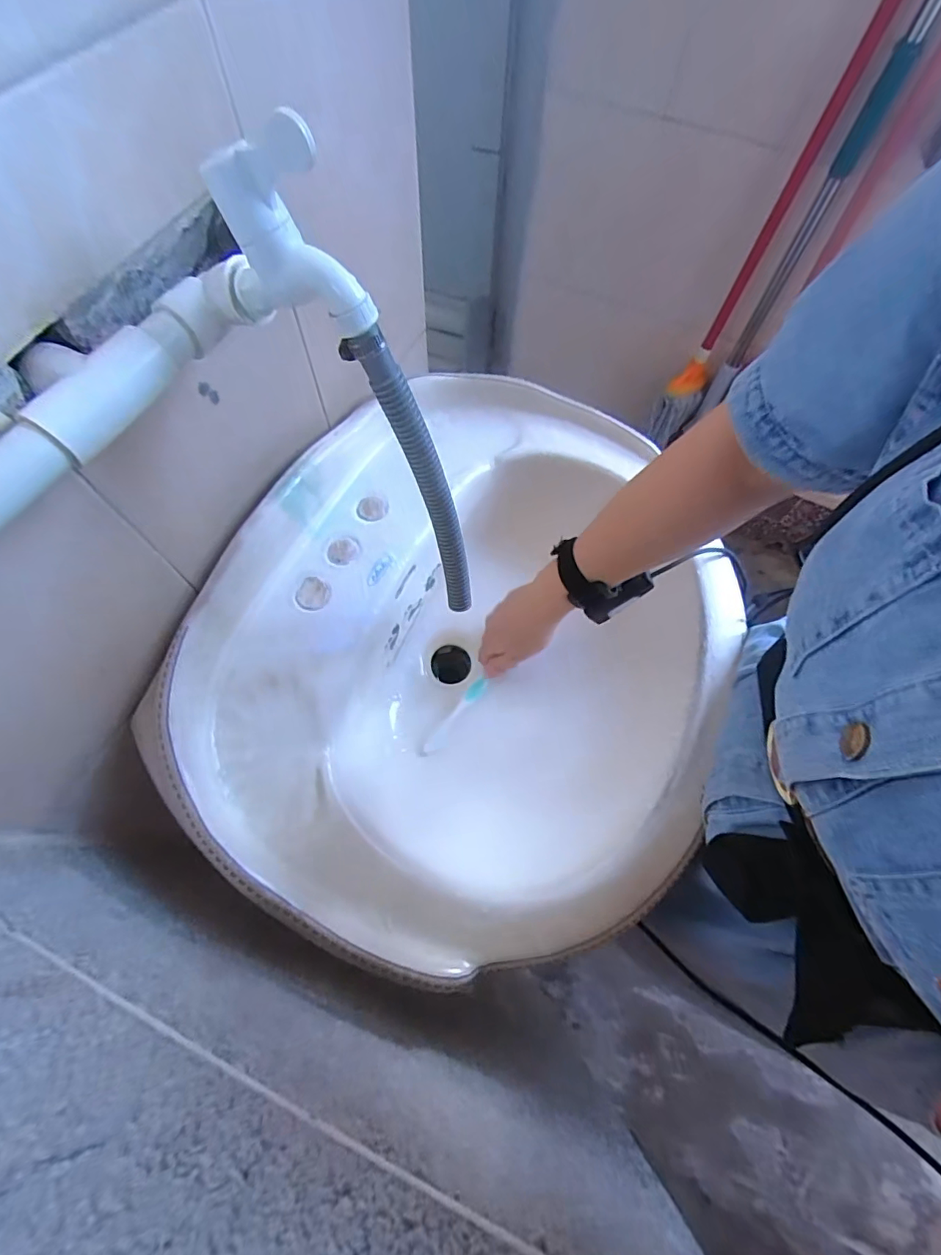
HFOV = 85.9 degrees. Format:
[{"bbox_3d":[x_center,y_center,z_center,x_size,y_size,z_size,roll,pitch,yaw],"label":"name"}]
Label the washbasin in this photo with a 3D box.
[{"bbox_3d":[0.021,0.019,0.496,0.424,0.192,0.532,25,67,8],"label":"washbasin"}]

